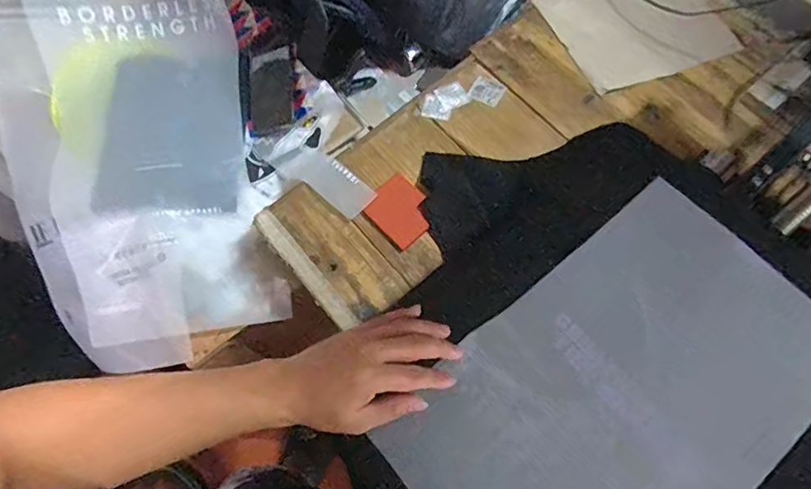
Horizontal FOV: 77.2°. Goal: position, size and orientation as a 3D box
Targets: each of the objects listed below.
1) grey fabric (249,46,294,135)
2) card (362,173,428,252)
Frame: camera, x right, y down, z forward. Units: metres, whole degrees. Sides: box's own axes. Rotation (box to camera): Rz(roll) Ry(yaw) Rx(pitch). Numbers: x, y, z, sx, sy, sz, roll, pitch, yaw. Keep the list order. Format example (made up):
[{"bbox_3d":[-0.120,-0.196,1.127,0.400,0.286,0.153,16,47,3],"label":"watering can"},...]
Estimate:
[{"bbox_3d":[-0.214,-0.245,0.811,0.077,0.006,0.129,-5,85,18],"label":"grey fabric"},{"bbox_3d":[-0.007,-0.046,0.688,0.074,0.010,0.089,-40,73,-13],"label":"card"}]

